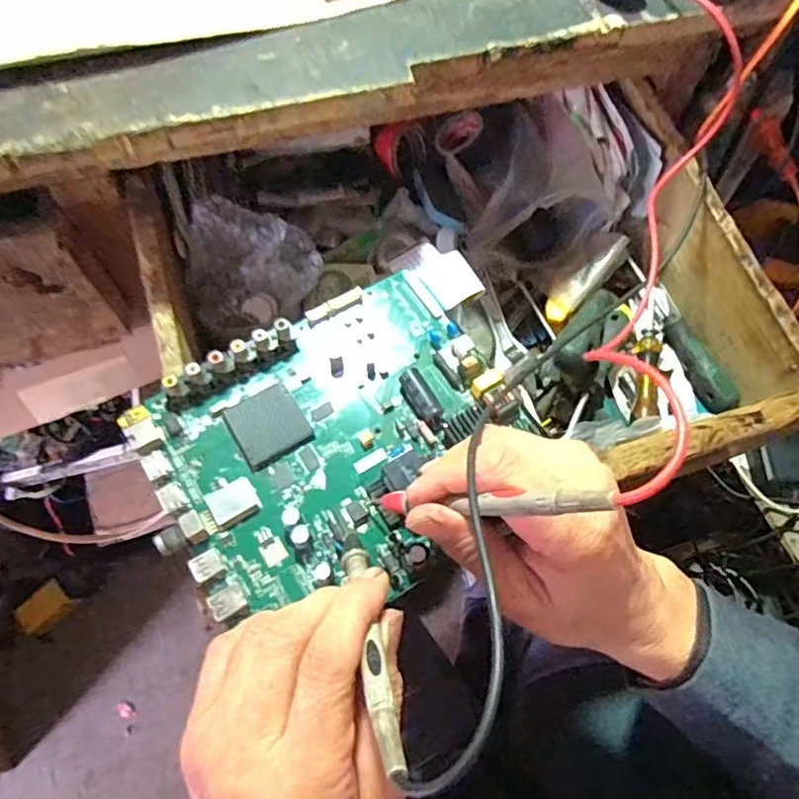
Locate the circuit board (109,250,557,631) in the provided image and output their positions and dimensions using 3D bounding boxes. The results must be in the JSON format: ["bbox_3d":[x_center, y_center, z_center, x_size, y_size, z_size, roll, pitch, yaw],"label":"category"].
[{"bbox_3d":[-0.022,0.015,0.325,0.223,0.018,0.161,-29,70,-16],"label":"circuit board"}]

